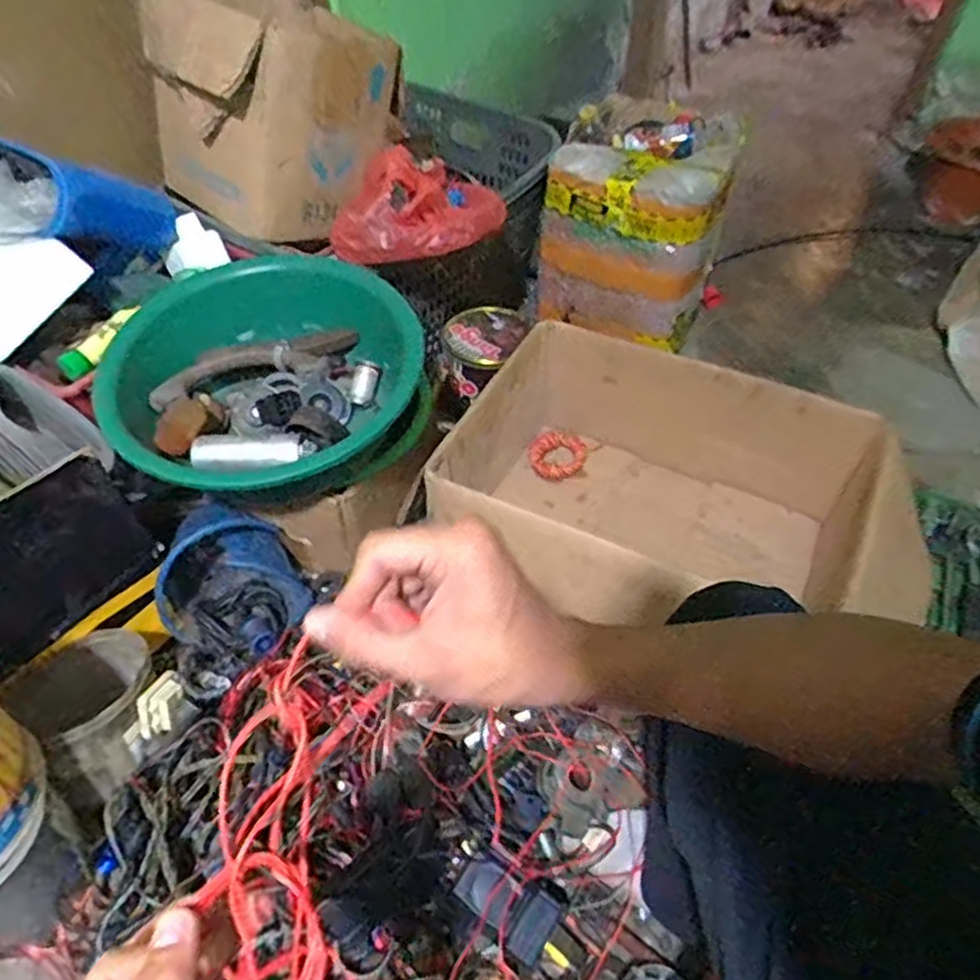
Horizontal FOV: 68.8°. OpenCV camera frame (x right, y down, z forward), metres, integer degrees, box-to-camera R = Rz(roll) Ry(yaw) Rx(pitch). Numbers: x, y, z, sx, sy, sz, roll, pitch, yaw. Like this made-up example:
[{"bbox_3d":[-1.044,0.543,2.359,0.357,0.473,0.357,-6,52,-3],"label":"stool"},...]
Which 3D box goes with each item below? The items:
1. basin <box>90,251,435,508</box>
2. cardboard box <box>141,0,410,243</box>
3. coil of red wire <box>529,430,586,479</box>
[{"bbox_3d":[-0.289,-0.122,0.895,0.346,0.174,0.346,0,50,0],"label":"basin"},{"bbox_3d":[-0.308,-0.532,0.984,0.301,0.237,0.243,26,55,21],"label":"cardboard box"},{"bbox_3d":[0.107,-0.056,1.145,0.087,0.024,0.085,0,50,0],"label":"coil of red wire"}]

